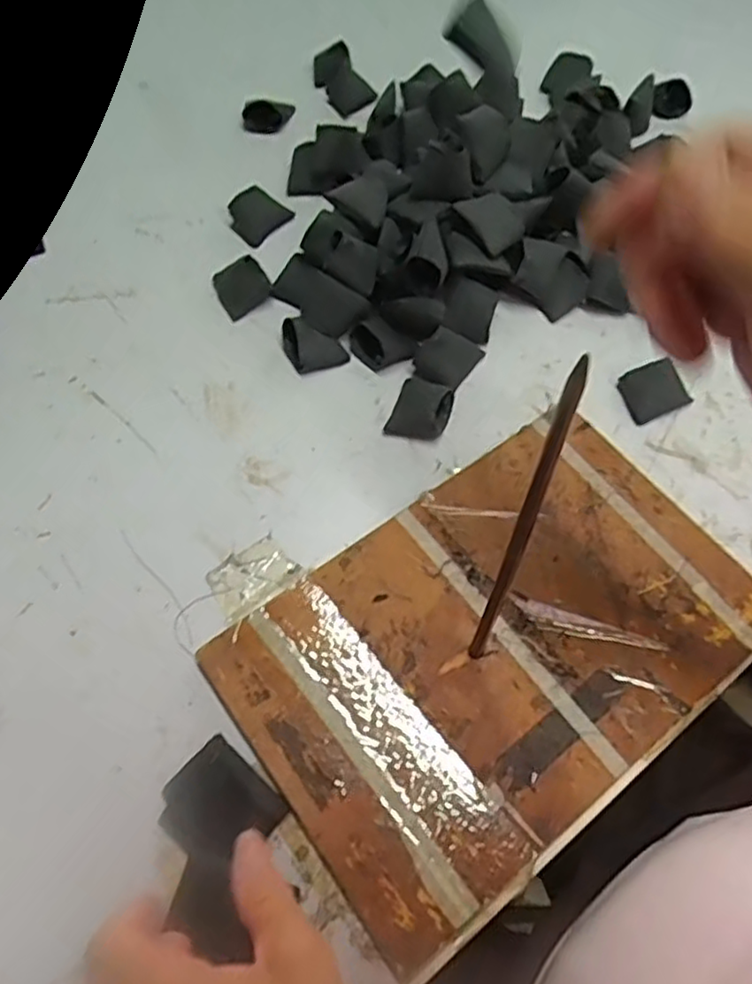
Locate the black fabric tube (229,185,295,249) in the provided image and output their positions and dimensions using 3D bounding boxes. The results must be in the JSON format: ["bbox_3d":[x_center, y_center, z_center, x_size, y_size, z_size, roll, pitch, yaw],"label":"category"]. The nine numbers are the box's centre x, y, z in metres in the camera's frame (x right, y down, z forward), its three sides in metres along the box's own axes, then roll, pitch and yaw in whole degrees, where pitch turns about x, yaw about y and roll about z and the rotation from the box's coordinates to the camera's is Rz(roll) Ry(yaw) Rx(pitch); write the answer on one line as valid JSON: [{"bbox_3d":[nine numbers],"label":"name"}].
[{"bbox_3d":[-0.089,-0.211,0.511,0.041,0.017,0.034,-41,69,-20],"label":"black fabric tube"}]

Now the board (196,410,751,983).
[{"bbox_3d":[0.066,0.077,0.365,0.268,0.012,0.177,-34,67,-17],"label":"board"}]

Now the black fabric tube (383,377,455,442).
[{"bbox_3d":[0.029,-0.053,0.431,0.035,0.019,0.043,20,63,10],"label":"black fabric tube"}]

